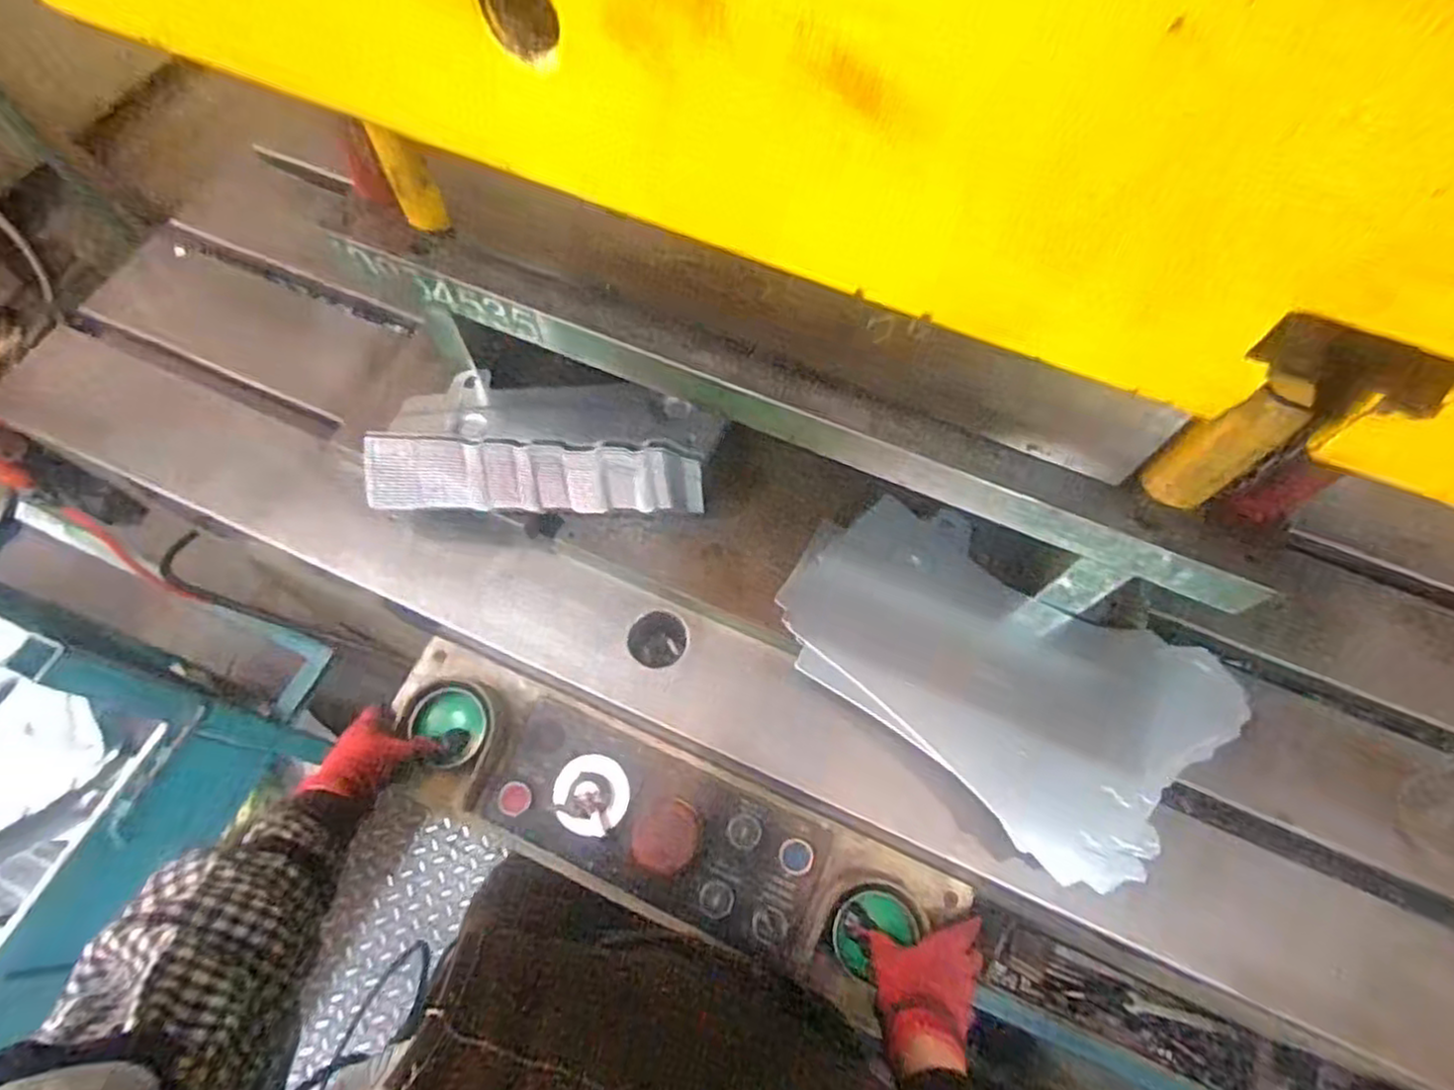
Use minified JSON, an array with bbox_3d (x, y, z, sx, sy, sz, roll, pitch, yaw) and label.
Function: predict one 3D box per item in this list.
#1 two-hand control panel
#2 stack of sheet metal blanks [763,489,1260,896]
[{"bbox_3d":[-0.066,0.251,0.641,0.522,0.067,0.132,22,67,9],"label":"two-hand control panel"},{"bbox_3d":[0.211,0.096,0.571,0.345,0.042,0.203,35,69,14],"label":"stack of sheet metal blanks"}]

